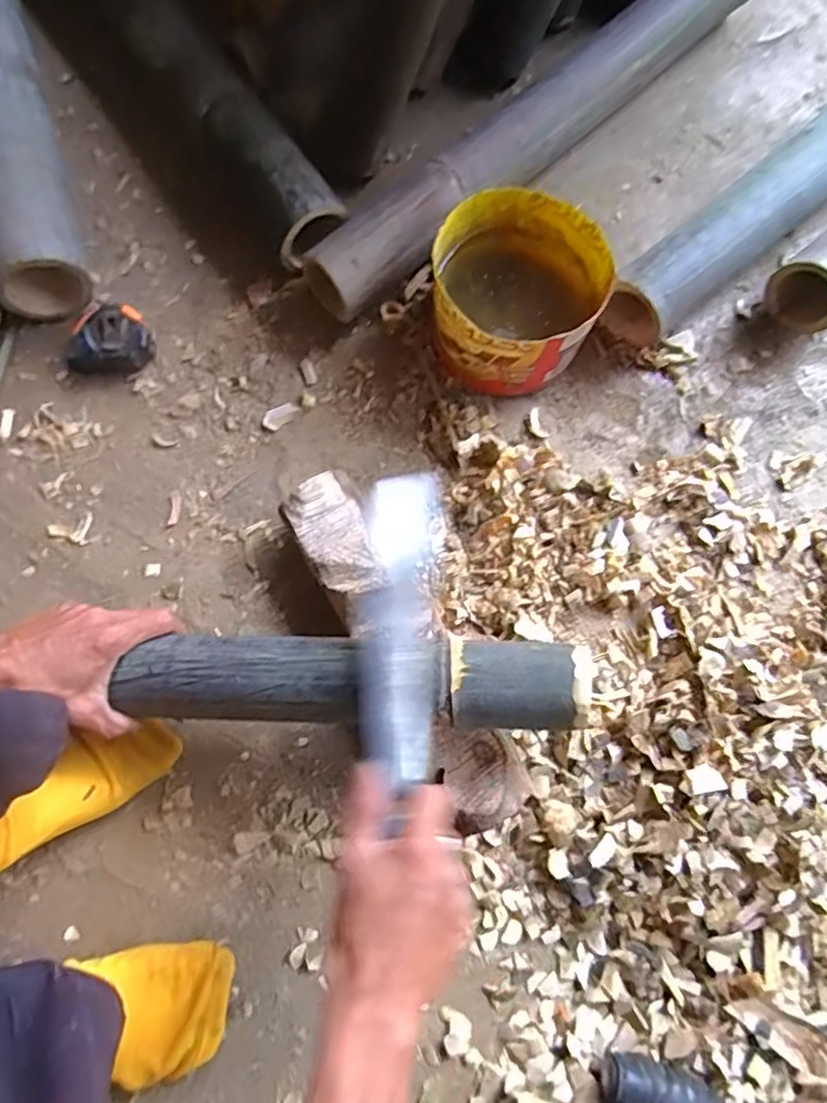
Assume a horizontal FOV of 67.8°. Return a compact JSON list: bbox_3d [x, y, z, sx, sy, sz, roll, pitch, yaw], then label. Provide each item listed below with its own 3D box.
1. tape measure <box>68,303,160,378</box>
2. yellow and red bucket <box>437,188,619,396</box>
[{"bbox_3d":[-0.293,-0.204,0.596,0.081,0.038,0.061,1,76,-1],"label":"tape measure"},{"bbox_3d":[0.093,-0.230,0.565,0.147,0.100,0.144,0,76,-1],"label":"yellow and red bucket"}]

